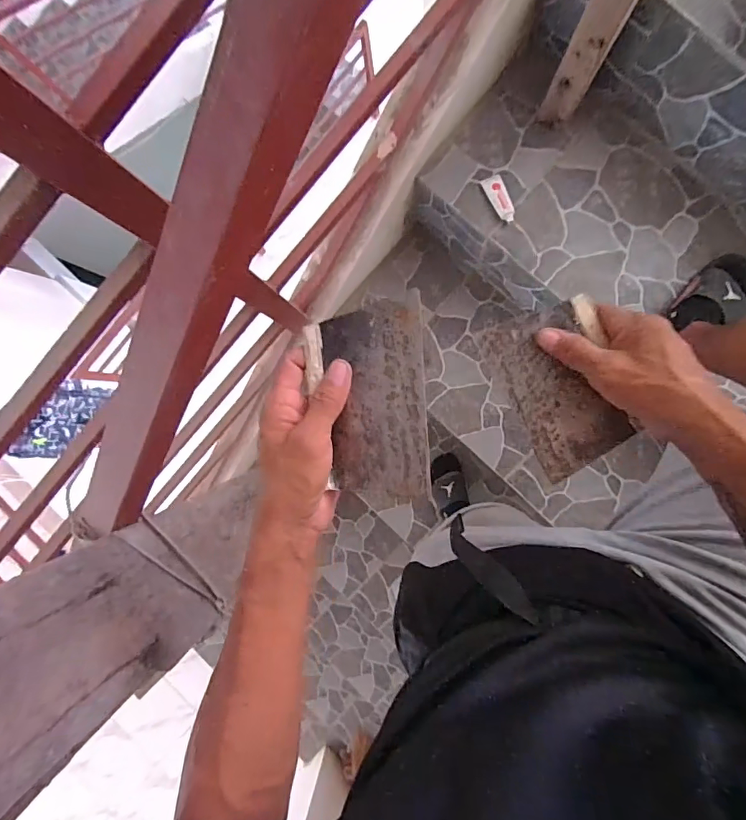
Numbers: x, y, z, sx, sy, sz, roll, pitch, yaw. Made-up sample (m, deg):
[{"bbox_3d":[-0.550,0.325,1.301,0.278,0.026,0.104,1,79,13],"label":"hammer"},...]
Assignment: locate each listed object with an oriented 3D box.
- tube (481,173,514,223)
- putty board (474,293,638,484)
[{"bbox_3d":[0.244,-0.404,0.887,0.037,0.026,0.094,-27,88,6],"label":"tube"},{"bbox_3d":[0.155,-0.021,0.378,0.085,0.018,0.132,-27,88,6],"label":"putty board"}]

